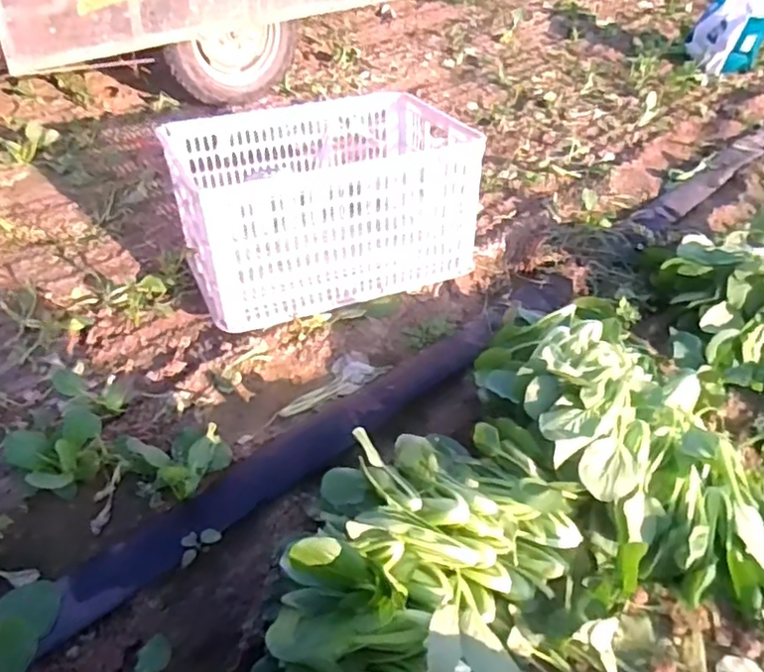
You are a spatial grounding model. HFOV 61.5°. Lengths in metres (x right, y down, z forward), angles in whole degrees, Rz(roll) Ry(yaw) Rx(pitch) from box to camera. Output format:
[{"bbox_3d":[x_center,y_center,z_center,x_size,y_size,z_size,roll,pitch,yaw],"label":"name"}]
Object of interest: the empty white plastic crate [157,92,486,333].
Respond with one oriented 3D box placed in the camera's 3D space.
[{"bbox_3d":[-0.130,-0.322,1.433,0.609,0.276,0.460,-16,43,-18],"label":"empty white plastic crate"}]

